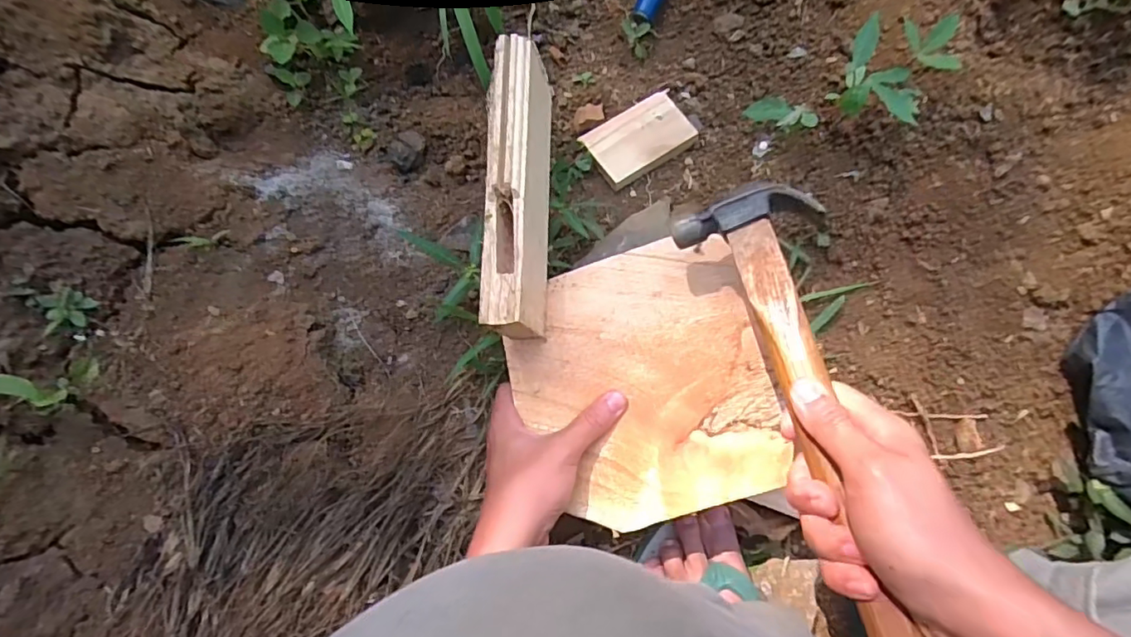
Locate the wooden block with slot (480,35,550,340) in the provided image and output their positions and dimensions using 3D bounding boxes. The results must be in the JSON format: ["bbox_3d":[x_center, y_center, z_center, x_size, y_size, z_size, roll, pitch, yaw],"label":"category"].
[{"bbox_3d":[-0.036,-0.097,0.431,0.040,0.059,0.217,1,84,3],"label":"wooden block with slot"}]

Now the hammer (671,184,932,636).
[{"bbox_3d":[0.151,0.036,0.329,0.082,0.028,0.273,-26,64,15],"label":"hammer"}]

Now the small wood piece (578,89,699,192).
[{"bbox_3d":[0.075,-0.181,0.568,0.102,0.020,0.067,-33,83,-1],"label":"small wood piece"}]

